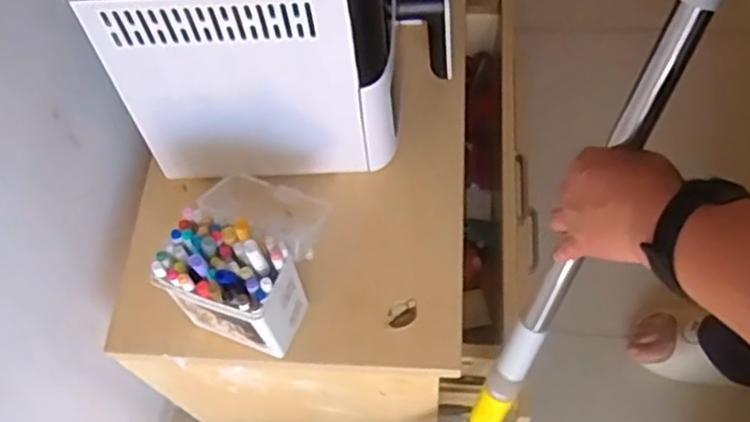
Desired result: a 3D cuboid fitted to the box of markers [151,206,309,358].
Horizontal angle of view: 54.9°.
[{"bbox_3d":[-0.125,0.067,0.650,0.108,0.133,0.077,17,63,13],"label":"box of markers"}]

